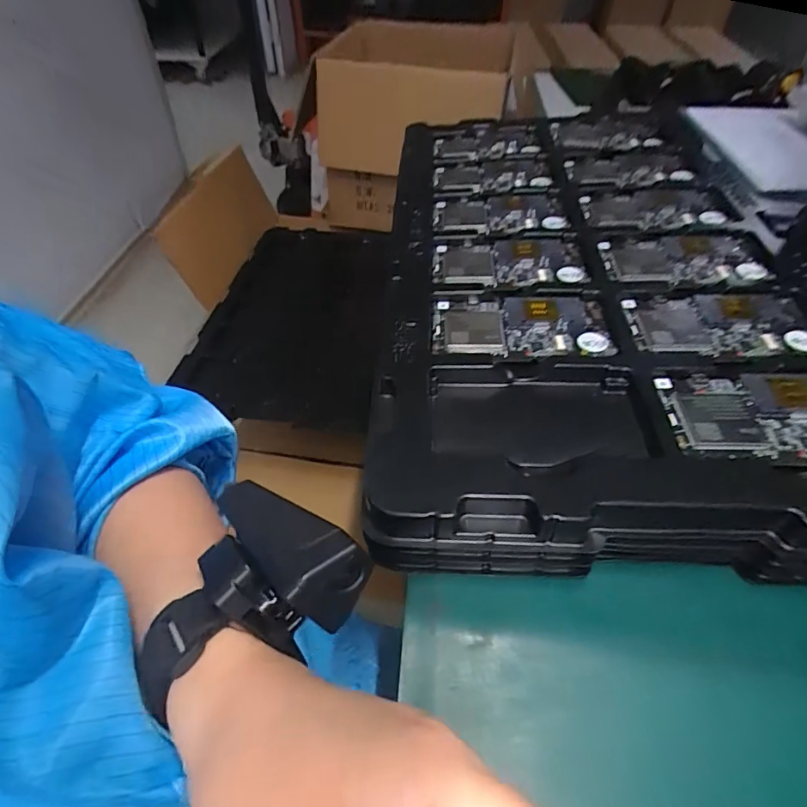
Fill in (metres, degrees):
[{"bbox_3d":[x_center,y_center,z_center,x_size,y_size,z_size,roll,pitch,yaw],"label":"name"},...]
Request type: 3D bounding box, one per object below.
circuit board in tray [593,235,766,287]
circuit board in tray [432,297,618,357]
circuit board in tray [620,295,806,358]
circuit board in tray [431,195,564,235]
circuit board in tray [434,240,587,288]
[{"bbox_3d":[0.232,-0.121,0.404,0.124,0.006,0.069,0,49,0],"label":"circuit board in tray"},{"bbox_3d":[0.084,-0.058,0.357,0.125,0.008,0.064,3,49,3],"label":"circuit board in tray"},{"bbox_3d":[0.227,-0.057,0.348,0.121,0.005,0.066,3,49,2],"label":"circuit board in tray"},{"bbox_3d":[0.092,-0.186,0.476,0.122,0.012,0.074,1,49,0],"label":"circuit board in tray"},{"bbox_3d":[0.089,-0.122,0.415,0.123,0.009,0.072,1,49,0],"label":"circuit board in tray"}]

